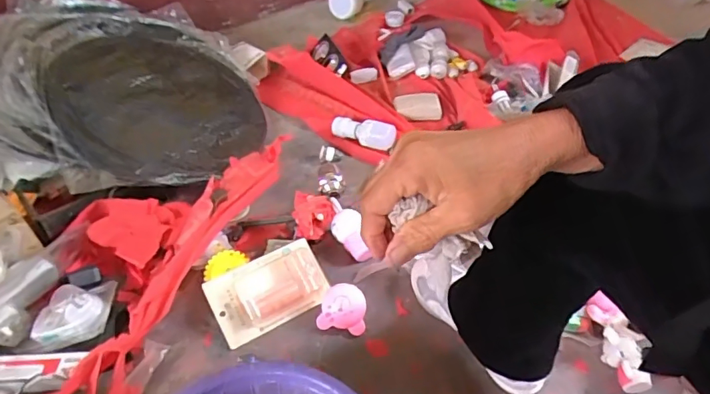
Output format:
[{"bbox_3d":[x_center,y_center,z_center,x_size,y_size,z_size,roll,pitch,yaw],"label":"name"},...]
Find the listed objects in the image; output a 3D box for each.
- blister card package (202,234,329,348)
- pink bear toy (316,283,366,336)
[{"bbox_3d":[-0.131,0.141,0.761,0.174,0.030,0.106,-25,74,-17],"label":"blister card package"},{"bbox_3d":[-0.018,0.169,0.747,0.069,0.051,0.051,7,43,8],"label":"pink bear toy"}]

